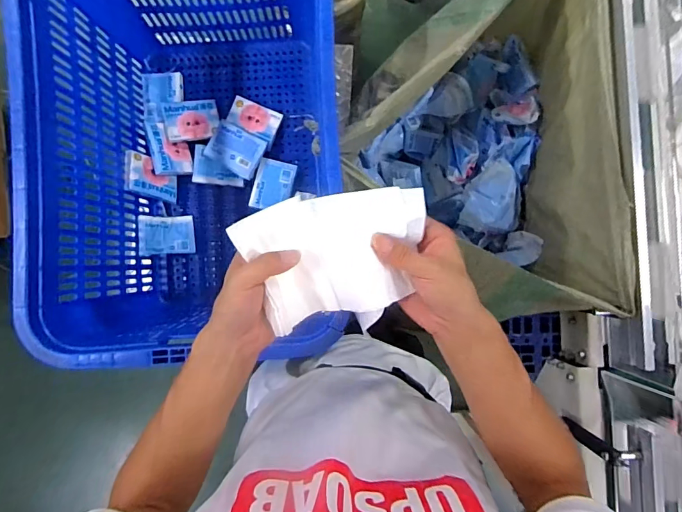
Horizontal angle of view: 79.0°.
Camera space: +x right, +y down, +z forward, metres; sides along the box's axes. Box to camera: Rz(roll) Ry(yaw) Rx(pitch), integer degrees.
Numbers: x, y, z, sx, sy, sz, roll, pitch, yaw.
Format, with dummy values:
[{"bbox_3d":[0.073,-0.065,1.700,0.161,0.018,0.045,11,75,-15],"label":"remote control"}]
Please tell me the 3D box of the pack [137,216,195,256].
[{"bbox_3d":[-0.392,-0.047,0.935,0.116,0.018,0.087,-3,88,-31],"label":"pack"}]

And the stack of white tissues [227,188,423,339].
[{"bbox_3d":[-0.007,0.006,0.405,0.175,0.042,0.123,-6,88,0],"label":"stack of white tissues"}]

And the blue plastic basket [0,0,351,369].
[{"bbox_3d":[-0.249,-0.197,0.795,0.484,0.375,0.707,-3,88,0],"label":"blue plastic basket"}]

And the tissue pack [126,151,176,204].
[{"bbox_3d":[-0.412,-0.171,0.912,0.021,0.126,0.085,4,85,34],"label":"tissue pack"}]

